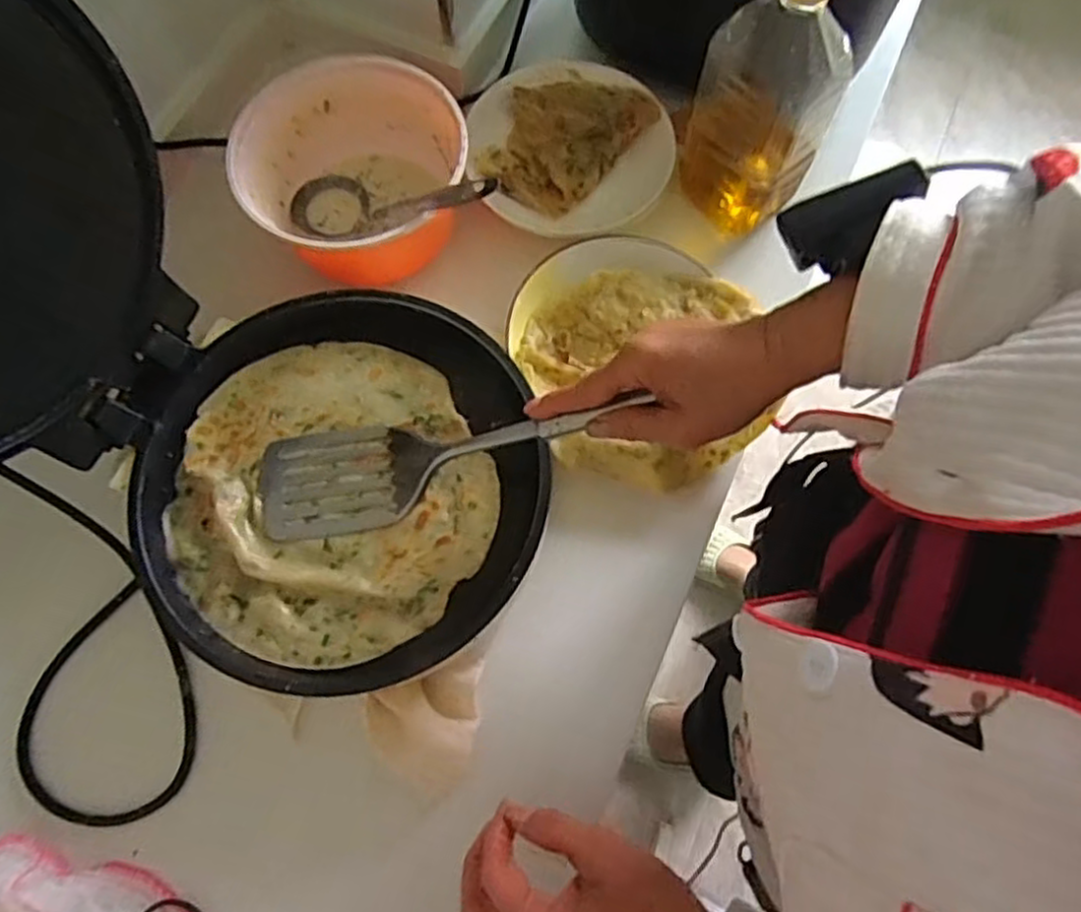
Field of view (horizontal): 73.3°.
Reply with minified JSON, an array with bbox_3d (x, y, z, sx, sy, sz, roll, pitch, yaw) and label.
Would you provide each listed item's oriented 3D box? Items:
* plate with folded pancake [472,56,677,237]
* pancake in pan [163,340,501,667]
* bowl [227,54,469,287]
[{"bbox_3d":[0.026,-0.264,0.625,0.171,0.026,0.163,0,71,0],"label":"plate with folded pancake"},{"bbox_3d":[-0.148,0.024,0.498,0.211,0.007,0.223,0,71,0],"label":"pancake in pan"},{"bbox_3d":[-0.142,-0.217,0.578,0.161,0.089,0.157,0,71,0],"label":"bowl"}]

